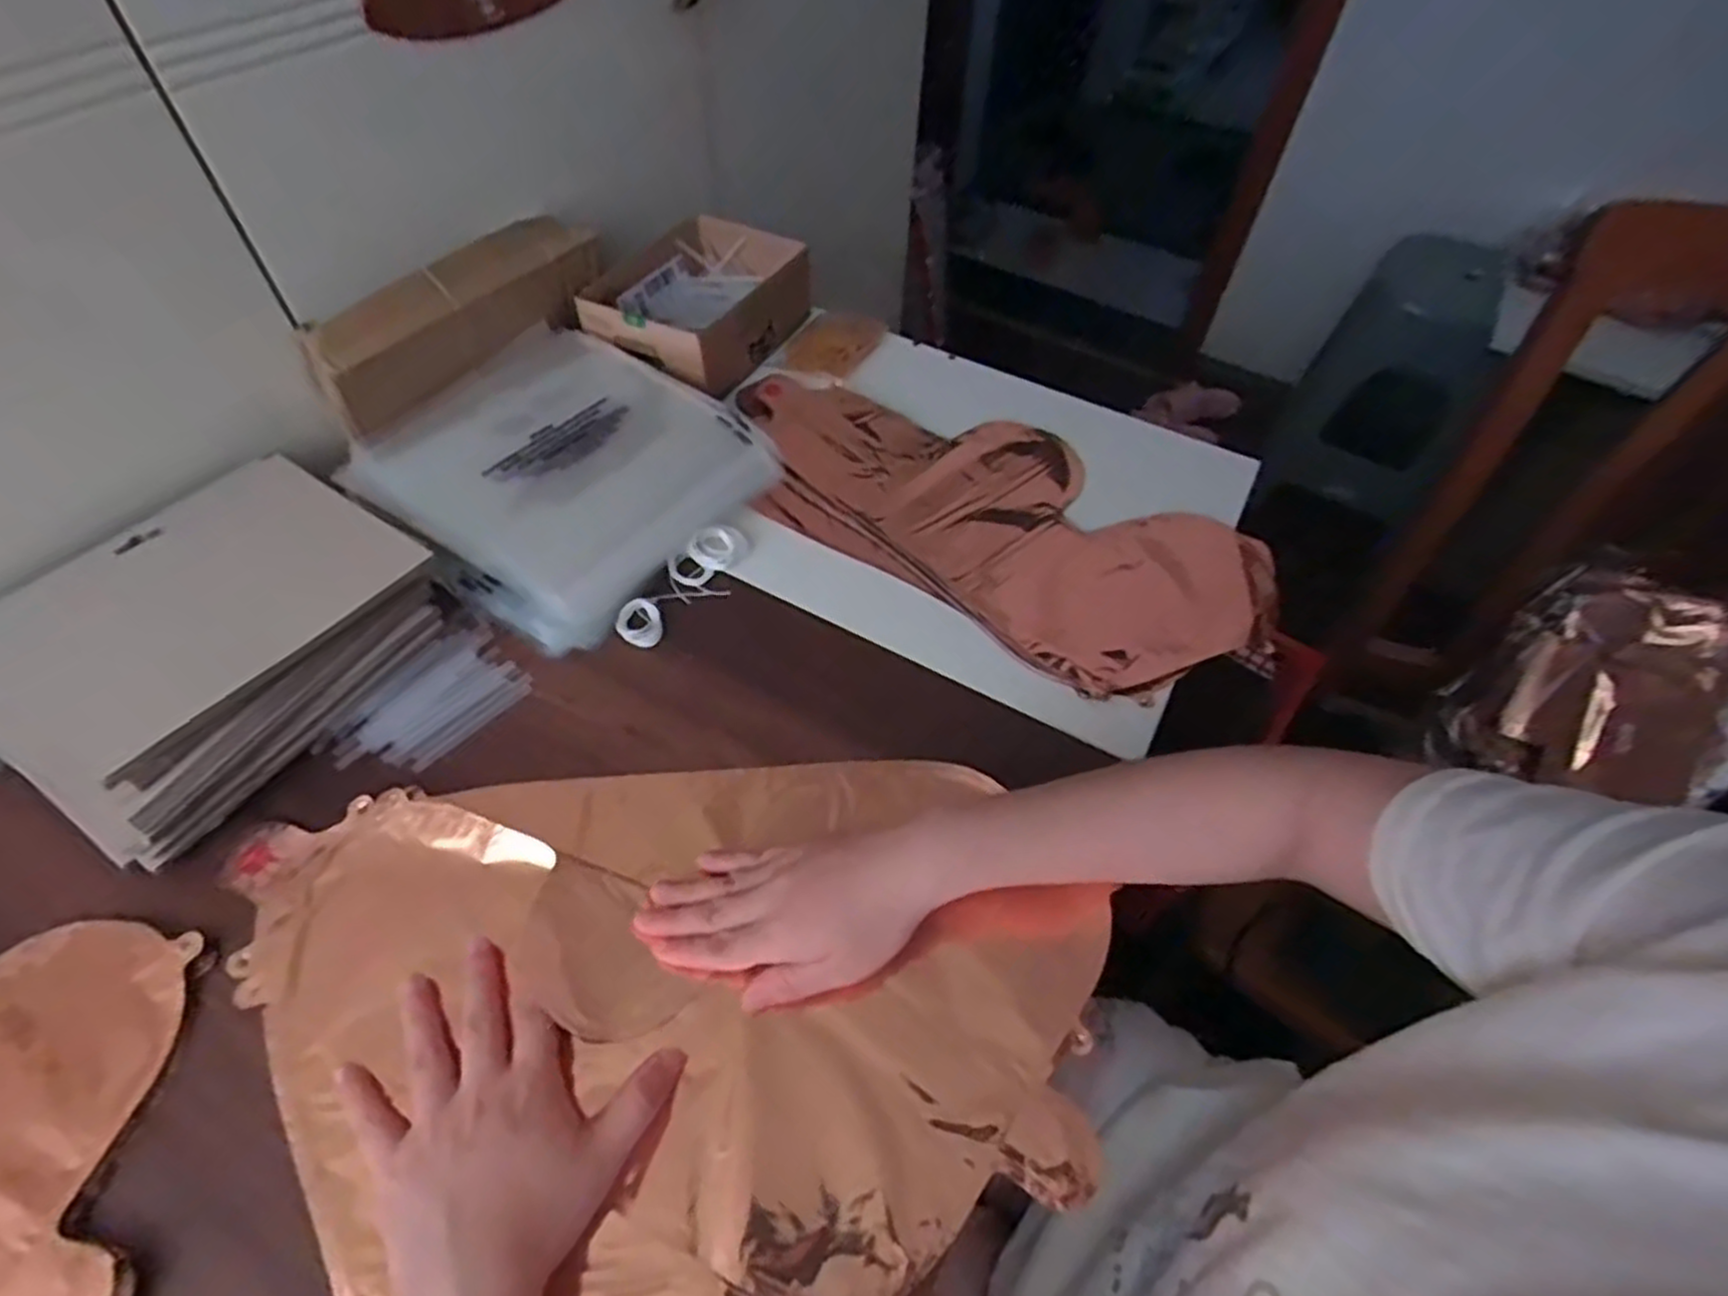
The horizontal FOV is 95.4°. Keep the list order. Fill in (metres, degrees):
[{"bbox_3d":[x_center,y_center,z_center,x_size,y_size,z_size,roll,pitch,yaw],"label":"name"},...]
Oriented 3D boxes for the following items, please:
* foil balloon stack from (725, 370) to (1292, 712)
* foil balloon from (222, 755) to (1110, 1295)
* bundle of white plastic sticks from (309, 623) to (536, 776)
[{"bbox_3d":[0.095,-0.113,0.611,0.423,0.021,0.211,32,57,18],"label":"foil balloon stack"},{"bbox_3d":[-0.091,0.163,0.401,0.396,0.012,0.345,36,59,21],"label":"foil balloon"},{"bbox_3d":[-0.267,0.033,0.478,0.064,0.011,0.110,36,59,21],"label":"bundle of white plastic sticks"}]

